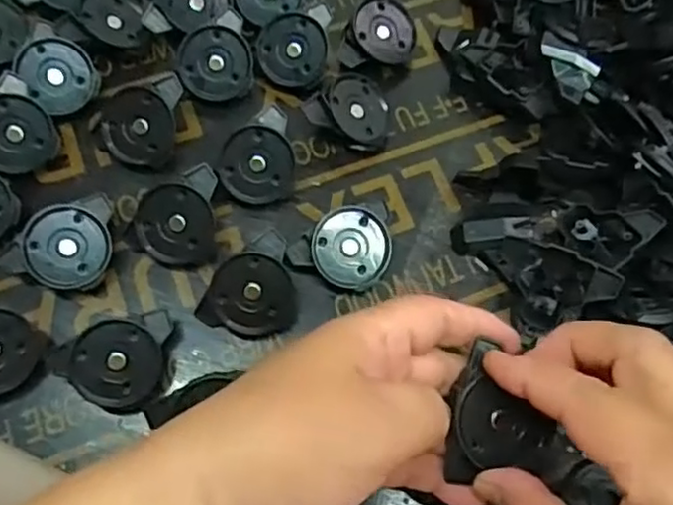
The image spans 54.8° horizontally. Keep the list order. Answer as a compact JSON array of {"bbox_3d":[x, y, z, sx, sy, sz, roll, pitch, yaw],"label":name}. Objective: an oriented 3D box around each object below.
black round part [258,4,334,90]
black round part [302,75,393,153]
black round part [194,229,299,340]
[{"bbox_3d":[-0.026,-0.124,0.390,0.041,0.008,0.048,6,96,4],"label":"black round part"},{"bbox_3d":[0.008,-0.083,0.379,0.049,0.018,0.041,28,72,-22],"label":"black round part"},{"bbox_3d":[-0.043,0.023,0.339,0.055,0.012,0.046,-37,102,-7],"label":"black round part"}]

